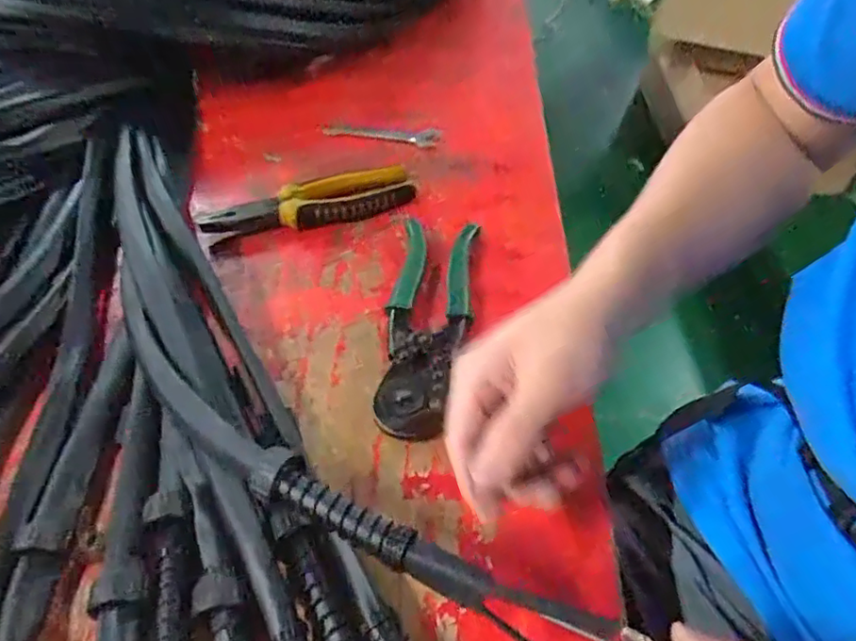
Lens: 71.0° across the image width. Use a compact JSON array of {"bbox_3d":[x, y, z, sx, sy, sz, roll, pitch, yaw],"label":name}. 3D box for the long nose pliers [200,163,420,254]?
[{"bbox_3d":[-0.109,-0.109,0.569,0.203,0.025,0.060,-18,51,-14],"label":"long nose pliers"}]

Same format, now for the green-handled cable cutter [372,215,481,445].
[{"bbox_3d":[0.002,-0.004,0.476,0.062,0.017,0.221,4,49,4],"label":"green-handled cable cutter"}]

